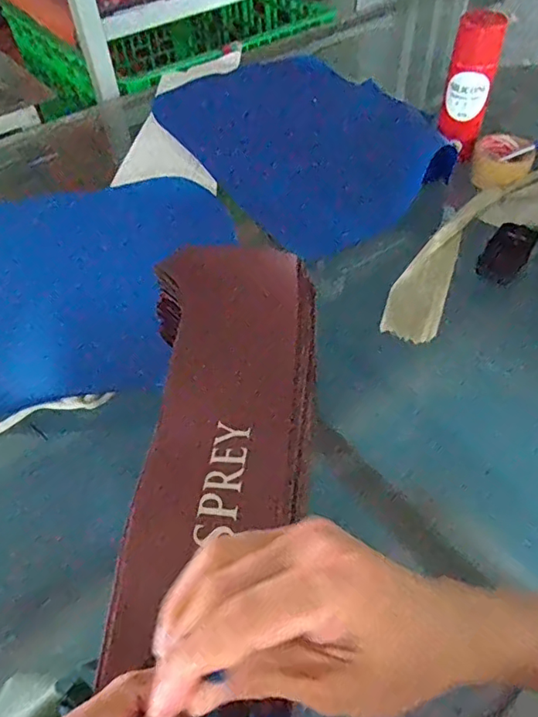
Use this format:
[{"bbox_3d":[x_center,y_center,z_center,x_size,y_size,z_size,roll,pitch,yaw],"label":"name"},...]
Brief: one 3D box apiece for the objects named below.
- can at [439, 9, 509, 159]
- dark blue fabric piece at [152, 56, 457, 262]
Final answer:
[{"bbox_3d":[0.299,-0.409,0.806,0.066,0.189,0.067,16,53,16],"label":"can"},{"bbox_3d":[0.079,-0.412,1.097,0.628,0.277,0.204,30,58,25],"label":"dark blue fabric piece"}]

